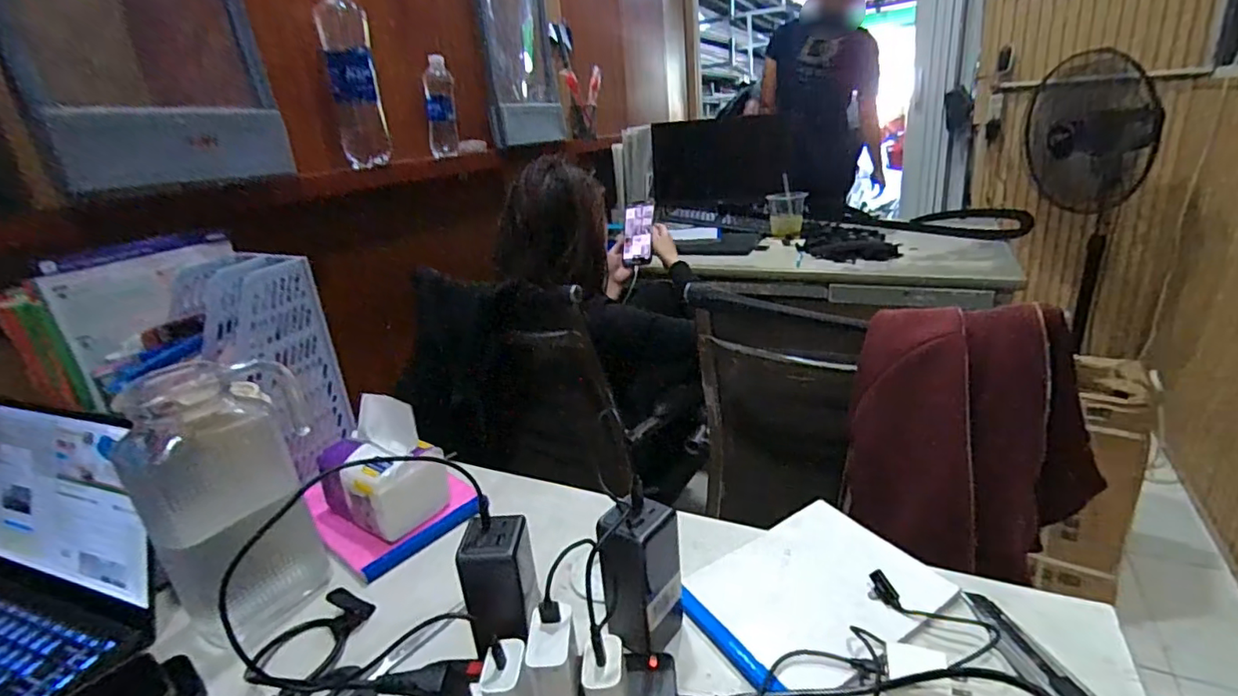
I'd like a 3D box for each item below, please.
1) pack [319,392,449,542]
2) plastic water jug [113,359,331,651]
[{"bbox_3d":[-0.278,0.132,0.672,0.114,0.136,0.090,11,26,37],"label":"pack"},{"bbox_3d":[-0.382,0.136,0.573,0.142,0.233,0.142,-22,26,-37],"label":"plastic water jug"}]

